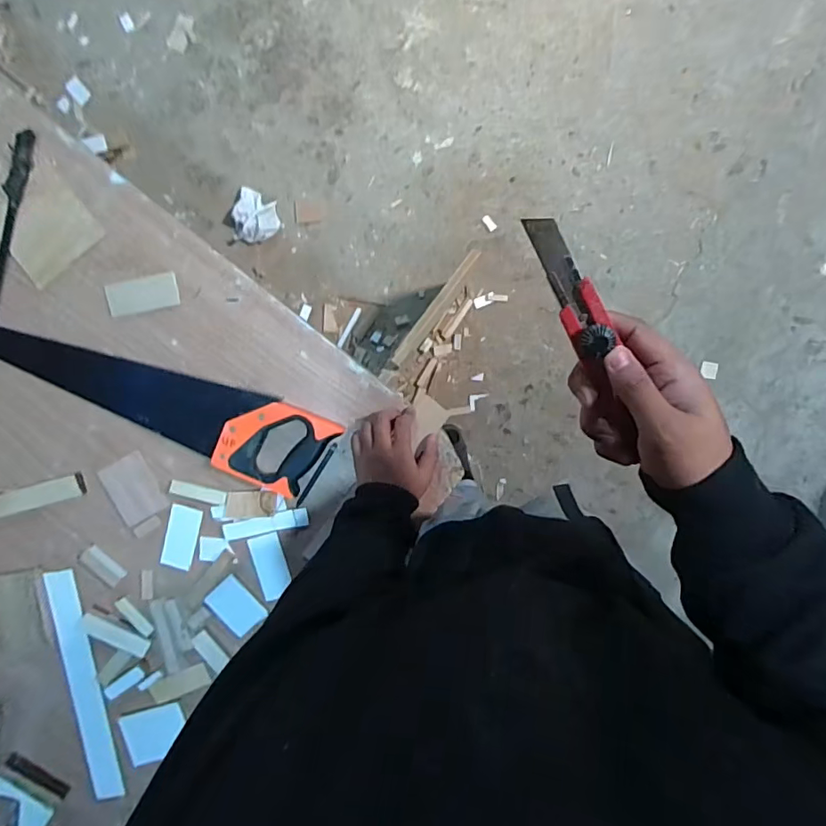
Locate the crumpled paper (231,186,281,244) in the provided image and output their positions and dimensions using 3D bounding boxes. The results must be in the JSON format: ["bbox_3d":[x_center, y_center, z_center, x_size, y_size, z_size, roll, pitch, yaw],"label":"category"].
[{"bbox_3d":[-0.423,-0.525,1.409,0.125,0.043,0.135,23,95,0],"label":"crumpled paper"}]

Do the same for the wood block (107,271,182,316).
[{"bbox_3d":[-0.362,-0.158,0.698,0.101,0.010,0.043,-8,94,3],"label":"wood block"}]

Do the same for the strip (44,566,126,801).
[{"bbox_3d":[-0.477,0.396,0.761,0.046,0.011,0.341,-11,94,3],"label":"strip"}]

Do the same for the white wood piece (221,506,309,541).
[{"bbox_3d":[-0.203,0.154,0.721,0.115,0.011,0.026,-11,94,3],"label":"white wood piece"}]

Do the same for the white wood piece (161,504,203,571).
[{"bbox_3d":[-0.323,0.173,0.727,0.045,0.005,0.087,14,95,1],"label":"white wood piece"}]

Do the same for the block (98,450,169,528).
[{"bbox_3d":[-0.384,0.105,0.721,0.069,0.007,0.086,-28,93,4],"label":"block"}]

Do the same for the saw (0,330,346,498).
[{"bbox_3d":[-0.364,-0.022,0.700,0.512,0.022,0.115,20,95,0],"label":"saw"}]

